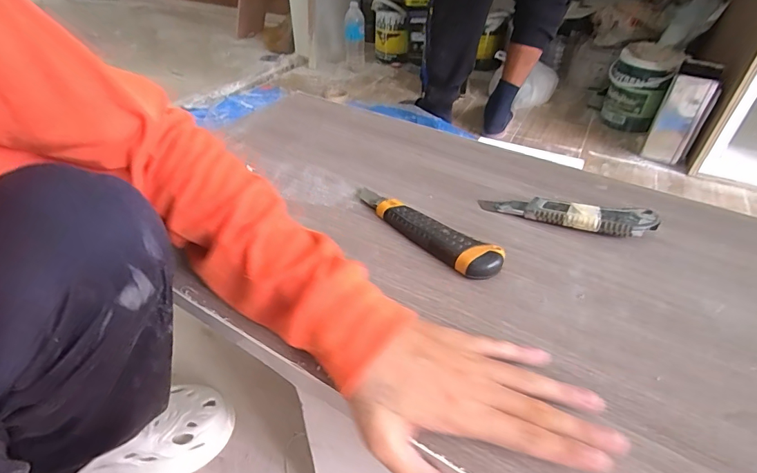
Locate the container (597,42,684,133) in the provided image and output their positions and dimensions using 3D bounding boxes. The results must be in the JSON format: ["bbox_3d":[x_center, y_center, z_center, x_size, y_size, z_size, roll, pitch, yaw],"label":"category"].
[{"bbox_3d":[0.802,-0.456,1.286,0.152,0.219,0.190,23,45,25],"label":"container"}]

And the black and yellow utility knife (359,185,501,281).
[{"bbox_3d":[0.038,-0.011,0.398,0.032,0.022,0.175,-32,50,-33],"label":"black and yellow utility knife"}]

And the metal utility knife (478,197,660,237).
[{"bbox_3d":[0.187,-0.022,0.413,0.162,0.021,0.030,13,41,14],"label":"metal utility knife"}]

